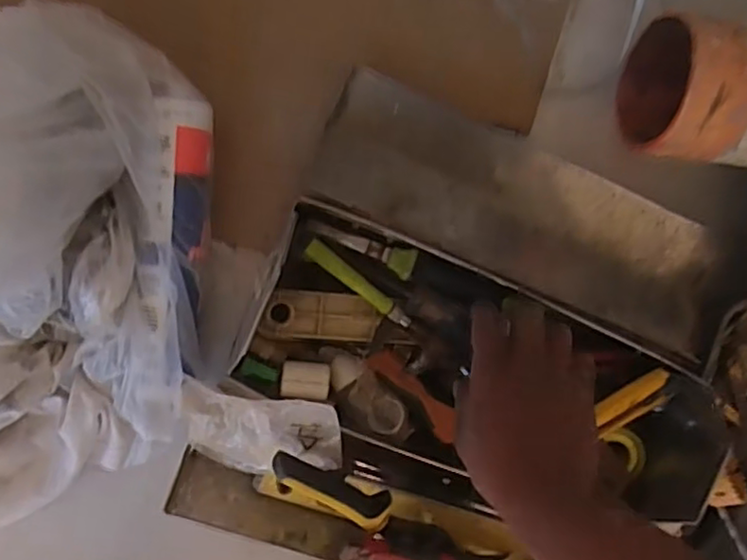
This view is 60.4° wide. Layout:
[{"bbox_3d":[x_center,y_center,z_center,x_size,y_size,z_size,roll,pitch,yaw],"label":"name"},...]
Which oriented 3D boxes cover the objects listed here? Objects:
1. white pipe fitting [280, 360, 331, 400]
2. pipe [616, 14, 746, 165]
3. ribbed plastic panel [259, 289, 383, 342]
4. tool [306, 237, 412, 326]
[{"bbox_3d":[-0.051,0.075,0.489,0.036,0.025,0.024,5,96,-10],"label":"white pipe fitting"},{"bbox_3d":[0.305,-0.146,0.526,0.170,0.110,0.107,5,96,-10],"label":"pipe"},{"bbox_3d":[-0.039,0.029,0.492,0.088,0.017,0.036,5,96,-10],"label":"ribbed plastic panel"},{"bbox_3d":[-0.010,0.003,0.491,0.096,0.017,0.015,37,90,-11],"label":"tool"}]

